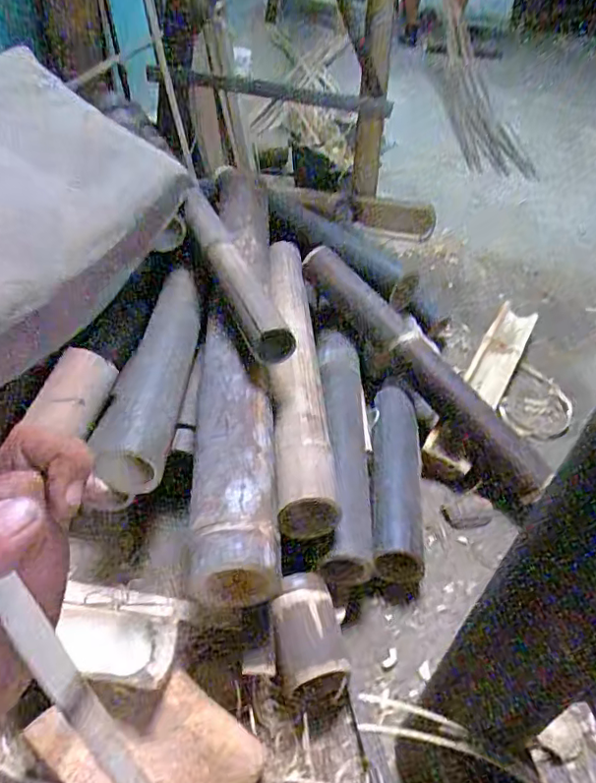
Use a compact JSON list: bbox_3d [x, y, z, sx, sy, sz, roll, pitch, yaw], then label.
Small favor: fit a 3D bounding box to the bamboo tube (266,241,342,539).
[{"bbox_3d":[-0.006,-0.060,0.758,0.074,0.069,0.554,2,41,-7],"label":"bamboo tube"}]

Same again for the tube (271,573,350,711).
[{"bbox_3d":[0.010,0.244,0.544,0.070,0.071,0.110,1,42,-8],"label":"tube"}]

